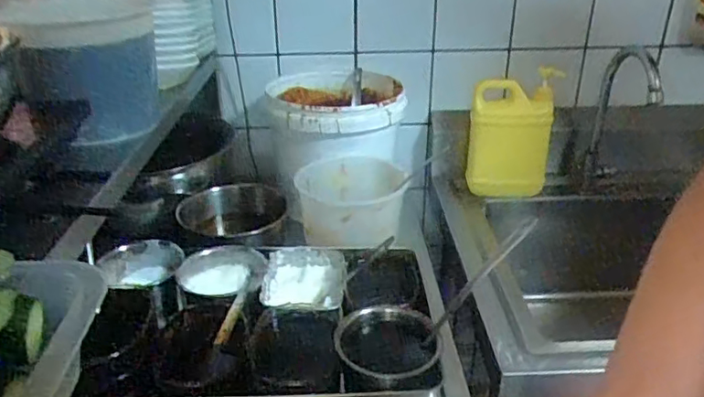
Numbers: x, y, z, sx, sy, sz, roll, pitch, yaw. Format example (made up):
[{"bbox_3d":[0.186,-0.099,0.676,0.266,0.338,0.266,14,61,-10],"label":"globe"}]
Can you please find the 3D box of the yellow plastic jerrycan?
[{"bbox_3d":[0.292,-0.110,1.065,0.154,0.205,0.084,1,28,3],"label":"yellow plastic jerrycan"}]

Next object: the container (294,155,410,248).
[{"bbox_3d":[-0.004,0.011,0.895,0.162,0.096,0.164,-1,28,-2],"label":"container"}]

